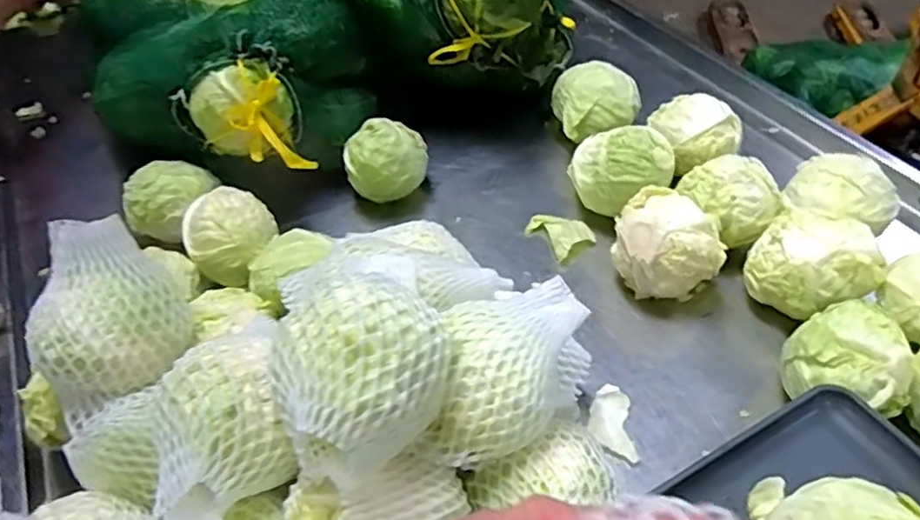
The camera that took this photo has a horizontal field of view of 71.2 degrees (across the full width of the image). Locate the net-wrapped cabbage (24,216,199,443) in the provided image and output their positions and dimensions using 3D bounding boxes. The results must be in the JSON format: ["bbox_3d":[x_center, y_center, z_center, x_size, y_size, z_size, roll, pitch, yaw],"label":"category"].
[{"bbox_3d":[-0.317,0.046,0.560,0.126,0.110,0.118,-34,54,-25],"label":"net-wrapped cabbage"}]

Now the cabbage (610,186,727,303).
[{"bbox_3d":[0.239,-0.012,0.745,0.118,0.105,0.093,12,49,14],"label":"cabbage"}]

